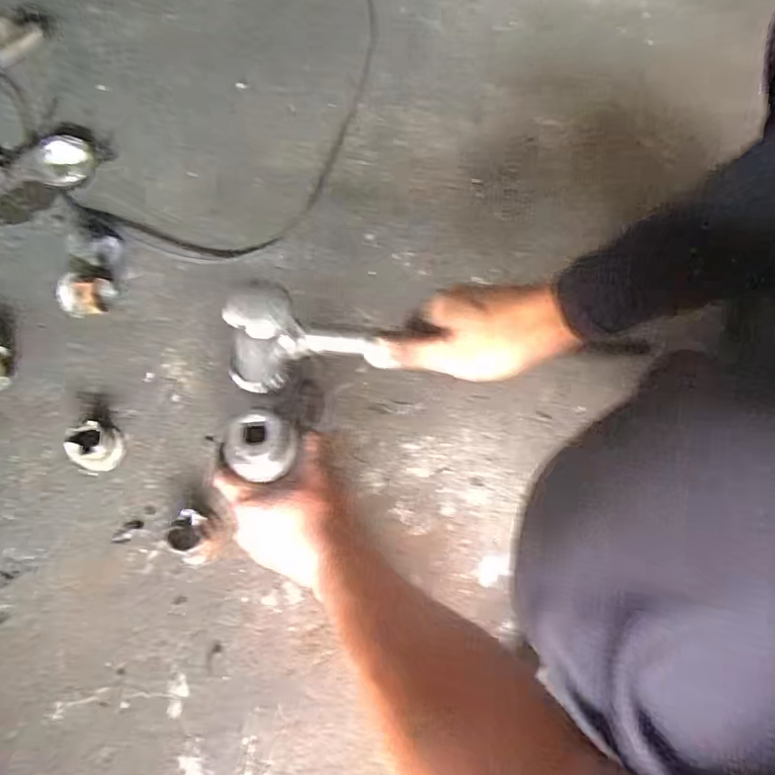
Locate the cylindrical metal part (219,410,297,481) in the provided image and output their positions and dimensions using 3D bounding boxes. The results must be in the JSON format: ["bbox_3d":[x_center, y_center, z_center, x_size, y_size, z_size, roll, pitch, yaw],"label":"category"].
[{"bbox_3d":[-0.109,0.048,0.502,0.049,0.045,0.054,38,71,16],"label":"cylindrical metal part"}]

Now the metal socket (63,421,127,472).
[{"bbox_3d":[-0.313,0.063,0.622,0.048,0.036,0.054,34,70,14],"label":"metal socket"}]

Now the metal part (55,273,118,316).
[{"bbox_3d":[-0.363,-0.110,0.703,0.056,0.042,0.044,1,65,0],"label":"metal part"}]

